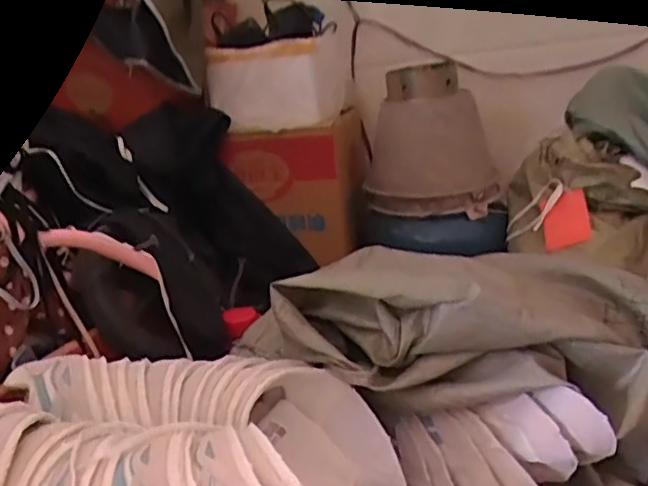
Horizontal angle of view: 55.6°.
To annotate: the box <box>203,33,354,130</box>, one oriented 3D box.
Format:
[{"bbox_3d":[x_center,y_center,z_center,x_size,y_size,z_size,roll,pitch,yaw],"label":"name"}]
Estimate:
[{"bbox_3d":[-0.072,-0.294,1.131,0.204,0.138,0.243,-1,18,18],"label":"box"}]

